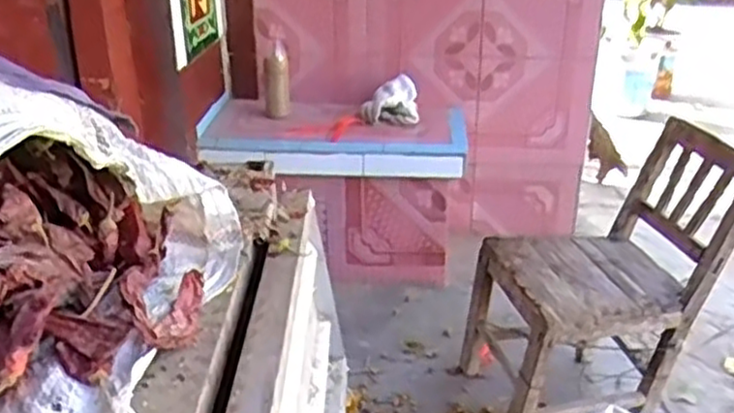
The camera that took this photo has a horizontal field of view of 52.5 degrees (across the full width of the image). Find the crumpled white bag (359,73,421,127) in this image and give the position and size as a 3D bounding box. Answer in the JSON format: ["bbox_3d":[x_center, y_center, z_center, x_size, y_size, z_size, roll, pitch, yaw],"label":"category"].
[{"bbox_3d":[0.057,-0.257,1.859,0.143,0.132,0.084,7,25,12],"label":"crumpled white bag"}]

